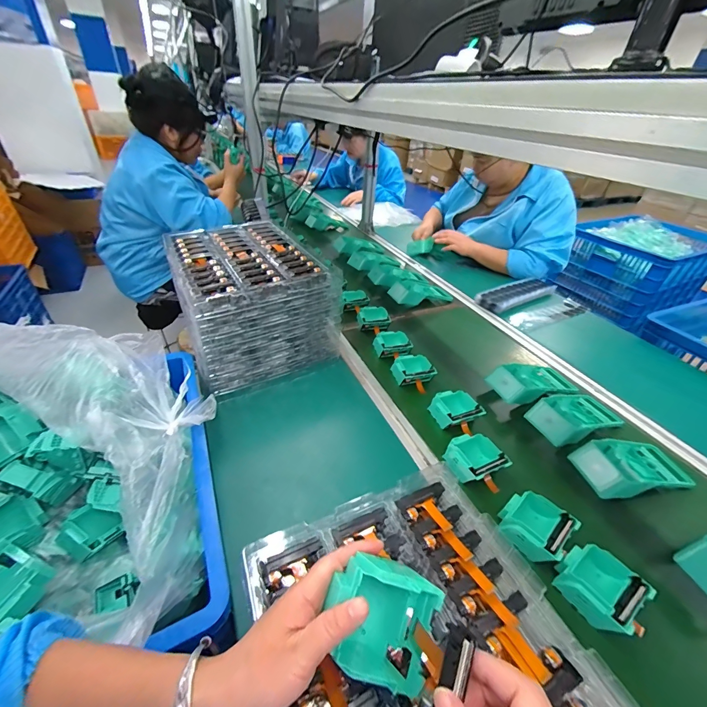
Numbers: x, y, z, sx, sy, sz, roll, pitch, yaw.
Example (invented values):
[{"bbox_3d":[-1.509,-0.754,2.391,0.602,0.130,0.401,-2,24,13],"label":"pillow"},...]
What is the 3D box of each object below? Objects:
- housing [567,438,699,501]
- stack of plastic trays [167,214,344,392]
[{"bbox_3d":[0.454,0.182,0.549,0.199,0.058,0.095,-7,39,-12],"label":"housing"},{"bbox_3d":[-0.241,-0.124,0.753,0.282,0.202,0.384,-20,43,-27],"label":"stack of plastic trays"}]

